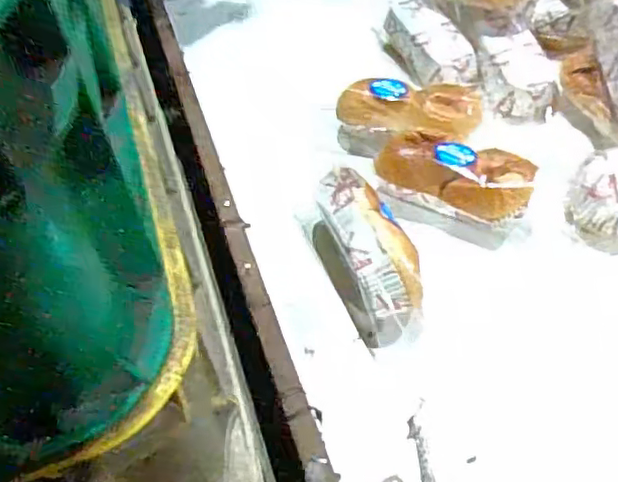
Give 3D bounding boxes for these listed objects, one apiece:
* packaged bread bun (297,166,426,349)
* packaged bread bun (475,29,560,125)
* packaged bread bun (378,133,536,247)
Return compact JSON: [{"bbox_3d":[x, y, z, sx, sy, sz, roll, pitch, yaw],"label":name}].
[{"bbox_3d":[0.046,0.006,0.521,0.061,0.061,0.162,-19,51,-10],"label":"packaged bread bun"},{"bbox_3d":[0.226,-0.176,0.671,0.069,0.043,0.104,-4,50,3],"label":"packaged bread bun"},{"bbox_3d":[0.130,-0.052,0.570,0.145,0.049,0.077,17,54,20],"label":"packaged bread bun"}]

